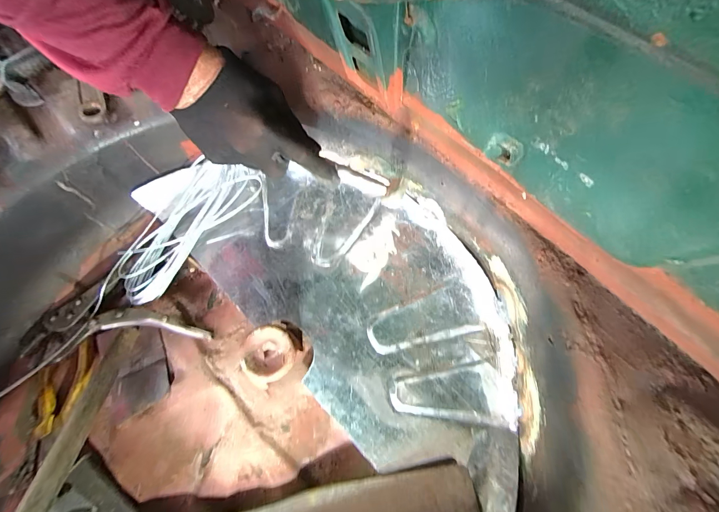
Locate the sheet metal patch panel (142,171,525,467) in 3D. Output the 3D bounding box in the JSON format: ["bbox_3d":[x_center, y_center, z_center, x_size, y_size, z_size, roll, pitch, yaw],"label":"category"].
[{"bbox_3d":[-0.026,0.017,0.396,0.481,0.027,0.240,42,71,16],"label":"sheet metal patch panel"}]

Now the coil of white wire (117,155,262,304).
[{"bbox_3d":[-0.229,-0.040,0.419,0.082,0.036,0.207,37,83,14],"label":"coil of white wire"}]

